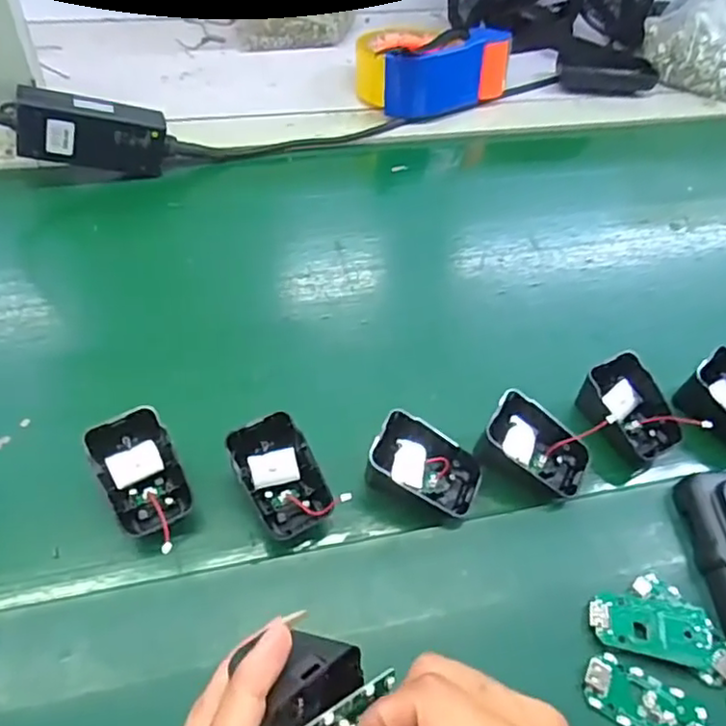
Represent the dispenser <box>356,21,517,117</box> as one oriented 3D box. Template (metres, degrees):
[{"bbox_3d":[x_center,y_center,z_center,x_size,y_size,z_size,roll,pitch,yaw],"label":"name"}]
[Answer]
[{"bbox_3d":[0.073,-0.305,0.664,0.148,0.079,0.069,-8,52,-12],"label":"dispenser"}]

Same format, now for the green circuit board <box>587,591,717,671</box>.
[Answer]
[{"bbox_3d":[0.158,0.145,0.352,0.065,0.006,0.032,9,51,2],"label":"green circuit board"}]

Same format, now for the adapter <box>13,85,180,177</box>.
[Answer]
[{"bbox_3d":[-0.224,-0.192,0.542,0.121,0.050,0.030,1,48,-30],"label":"adapter"}]

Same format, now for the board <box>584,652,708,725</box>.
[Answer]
[{"bbox_3d":[0.146,0.176,0.330,0.062,0.005,0.032,26,53,15],"label":"board"}]

